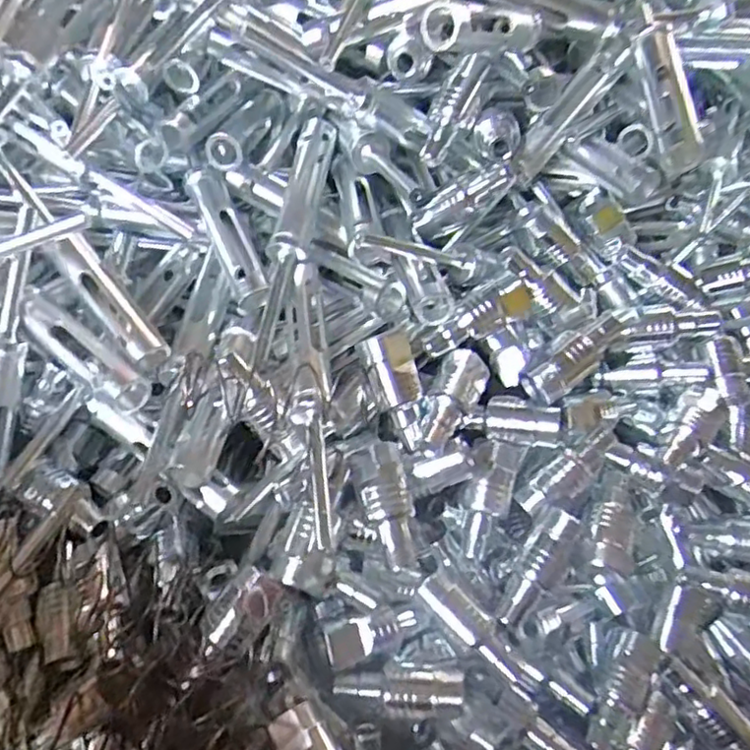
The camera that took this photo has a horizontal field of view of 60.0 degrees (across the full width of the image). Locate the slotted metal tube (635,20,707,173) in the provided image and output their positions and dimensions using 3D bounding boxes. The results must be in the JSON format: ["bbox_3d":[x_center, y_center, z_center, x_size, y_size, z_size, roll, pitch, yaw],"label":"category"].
[{"bbox_3d":[0.127,-0.122,0.285,0.016,0.018,0.082,3,56,-1],"label":"slotted metal tube"}]

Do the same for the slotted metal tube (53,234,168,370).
[{"bbox_3d":[-0.115,-0.033,0.282,0.015,0.012,0.070,-36,81,-23],"label":"slotted metal tube"}]

